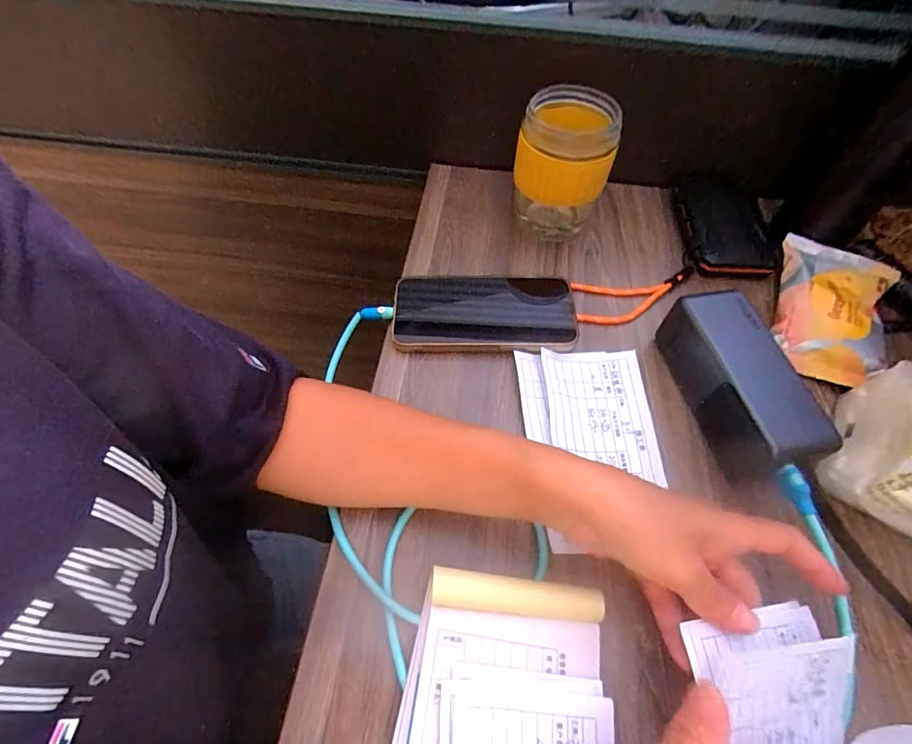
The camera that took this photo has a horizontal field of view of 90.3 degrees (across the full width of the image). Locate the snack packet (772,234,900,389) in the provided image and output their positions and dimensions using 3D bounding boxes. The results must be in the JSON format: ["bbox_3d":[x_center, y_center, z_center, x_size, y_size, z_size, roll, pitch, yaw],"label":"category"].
[{"bbox_3d":[0.303,-0.054,0.369,0.081,0.026,0.128,26,61,14],"label":"snack packet"}]

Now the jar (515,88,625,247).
[{"bbox_3d":[0.088,-0.169,0.391,0.076,0.113,0.061,10,58,5],"label":"jar"}]

